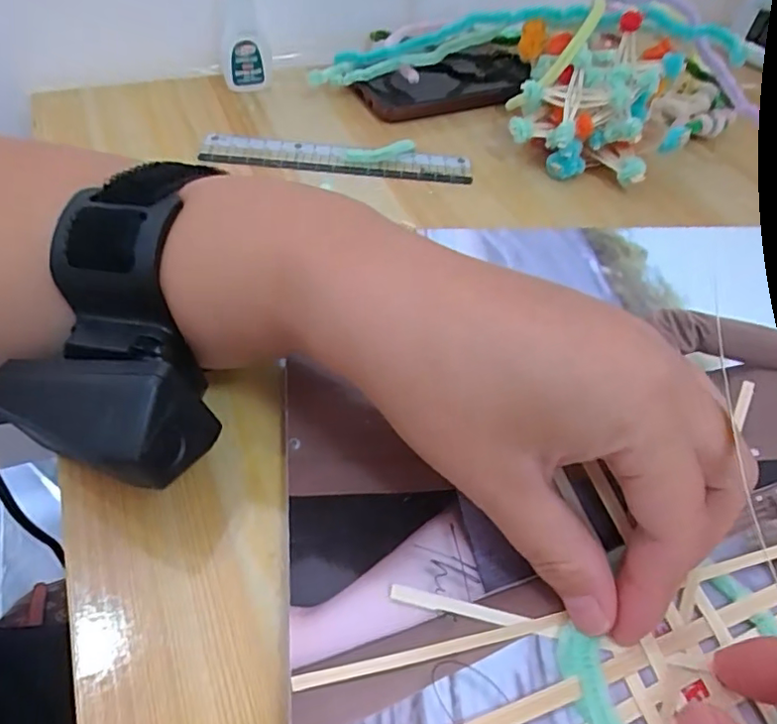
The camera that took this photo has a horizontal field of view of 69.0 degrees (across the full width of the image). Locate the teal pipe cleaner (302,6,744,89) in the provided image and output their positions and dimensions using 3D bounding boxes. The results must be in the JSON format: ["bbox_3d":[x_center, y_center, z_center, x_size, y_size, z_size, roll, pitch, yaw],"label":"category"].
[{"bbox_3d":[0.074,-0.200,0.351,0.262,0.033,0.032,2,49,14],"label":"teal pipe cleaner"}]

